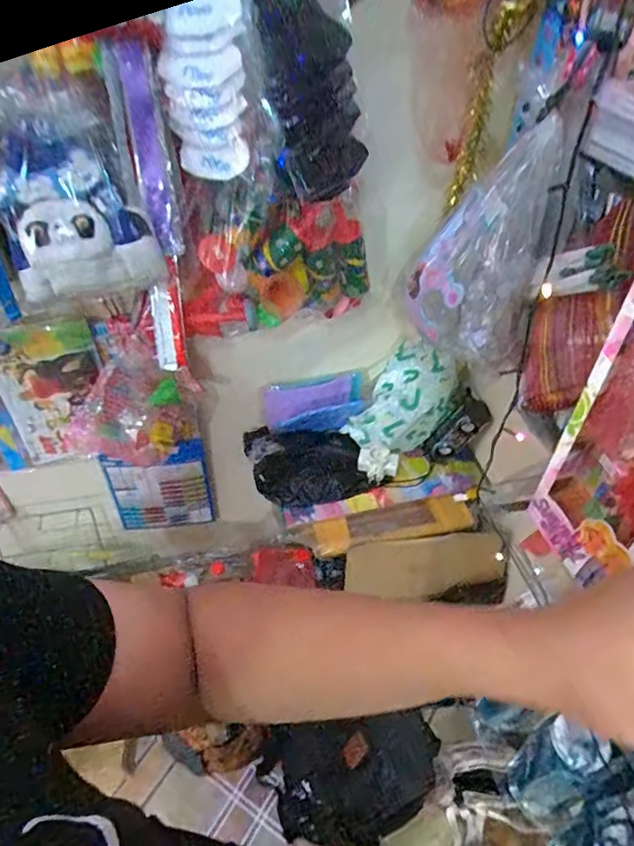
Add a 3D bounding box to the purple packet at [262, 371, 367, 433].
[{"bbox_3d":[-0.006,-0.044,1.268,0.233,0.127,0.055,-7,12,1],"label":"purple packet"}]

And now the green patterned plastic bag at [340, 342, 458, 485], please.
[{"bbox_3d":[0.180,-0.025,1.207,0.191,0.276,0.151,-18,46,-18],"label":"green patterned plastic bag"}]

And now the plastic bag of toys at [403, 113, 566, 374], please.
[{"bbox_3d":[0.233,-0.248,0.779,0.167,0.320,0.139,6,44,6],"label":"plastic bag of toys"}]

